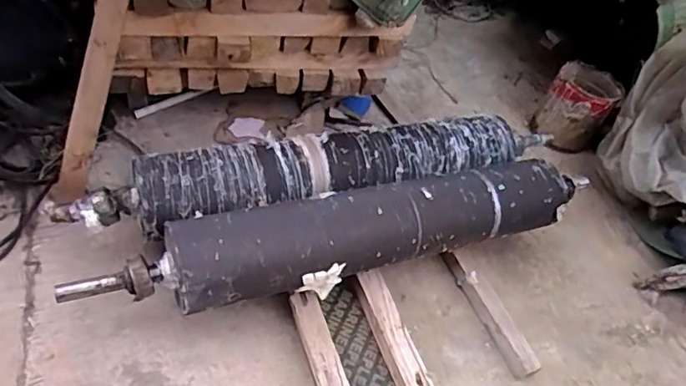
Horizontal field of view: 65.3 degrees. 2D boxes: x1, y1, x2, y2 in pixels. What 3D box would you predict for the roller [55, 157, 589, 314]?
[{"bbox_3d":[0.070,0.095,1.570,1.617,0.242,0.224,-15,42,-17],"label":"roller"}]

